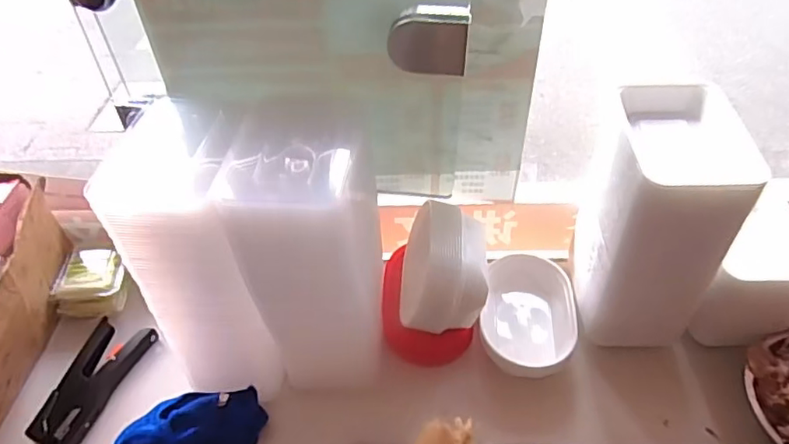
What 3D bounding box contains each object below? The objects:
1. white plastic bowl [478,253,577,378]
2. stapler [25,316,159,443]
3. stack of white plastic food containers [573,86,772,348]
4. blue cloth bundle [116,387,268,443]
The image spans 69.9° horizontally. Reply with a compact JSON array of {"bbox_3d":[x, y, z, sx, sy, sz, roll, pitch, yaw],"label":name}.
[{"bbox_3d":[0.174,0.120,0.746,0.126,0.061,0.171,0,45,3],"label":"white plastic bowl"},{"bbox_3d":[-0.384,0.200,0.713,0.087,0.034,0.170,8,46,11],"label":"stapler"},{"bbox_3d":[0.301,0.004,0.673,0.121,0.283,0.167,2,45,5],"label":"stack of white plastic food containers"},{"bbox_3d":[-0.220,0.238,0.614,0.078,0.109,0.167,23,51,24],"label":"blue cloth bundle"}]

